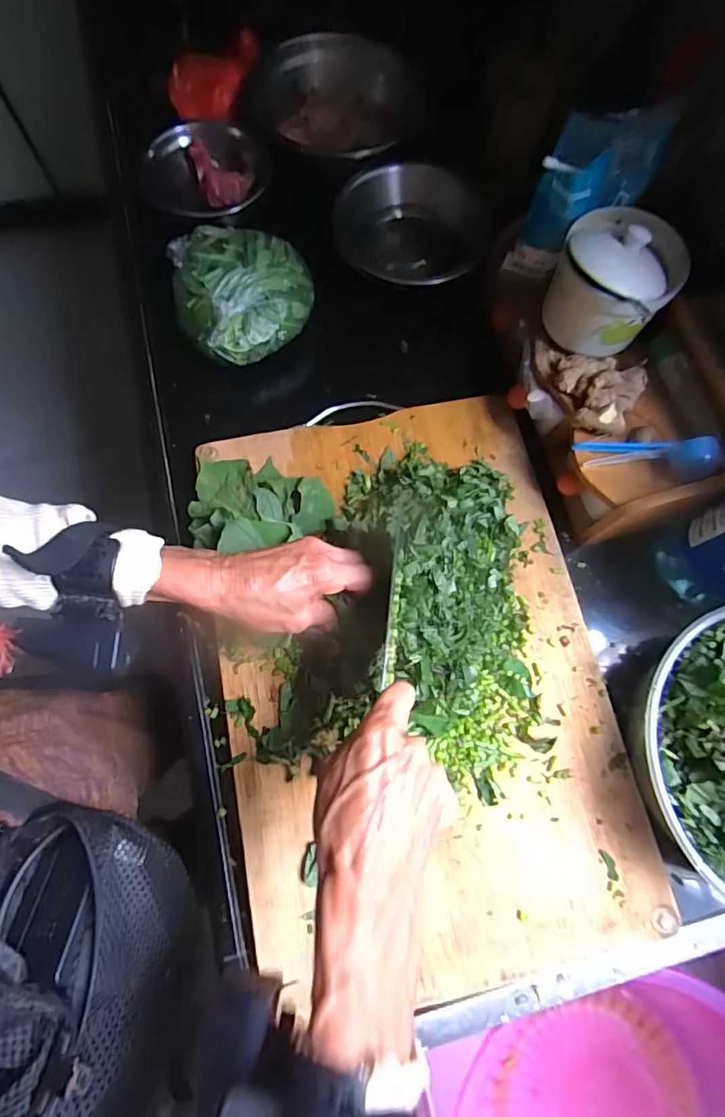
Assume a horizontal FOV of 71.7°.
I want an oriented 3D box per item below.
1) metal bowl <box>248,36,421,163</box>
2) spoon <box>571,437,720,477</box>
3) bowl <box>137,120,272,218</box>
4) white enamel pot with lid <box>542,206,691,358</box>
[{"bbox_3d":[-0.038,-0.539,0.618,0.186,0.063,0.192,0,75,-1],"label":"metal bowl"},{"bbox_3d":[0.239,-0.090,0.428,0.110,0.017,0.026,8,74,14],"label":"spoon"},{"bbox_3d":[-0.175,-0.446,0.591,0.150,0.042,0.143,0,75,-1],"label":"bowl"},{"bbox_3d":[0.218,-0.243,0.435,0.094,0.082,0.097,0,75,-1],"label":"white enamel pot with lid"}]

